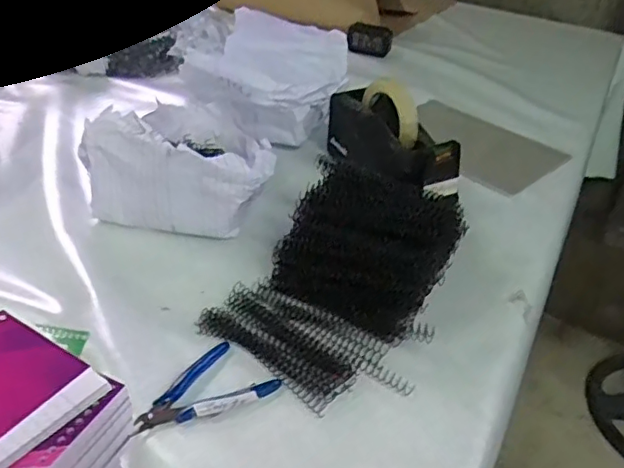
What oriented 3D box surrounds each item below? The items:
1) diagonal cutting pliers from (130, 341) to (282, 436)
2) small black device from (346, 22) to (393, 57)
[{"bbox_3d":[-0.088,0.132,0.476,0.072,0.013,0.111,25,41,28],"label":"diagonal cutting pliers"},{"bbox_3d":[0.115,-0.387,1.153,0.093,0.060,0.020,20,45,19],"label":"small black device"}]

